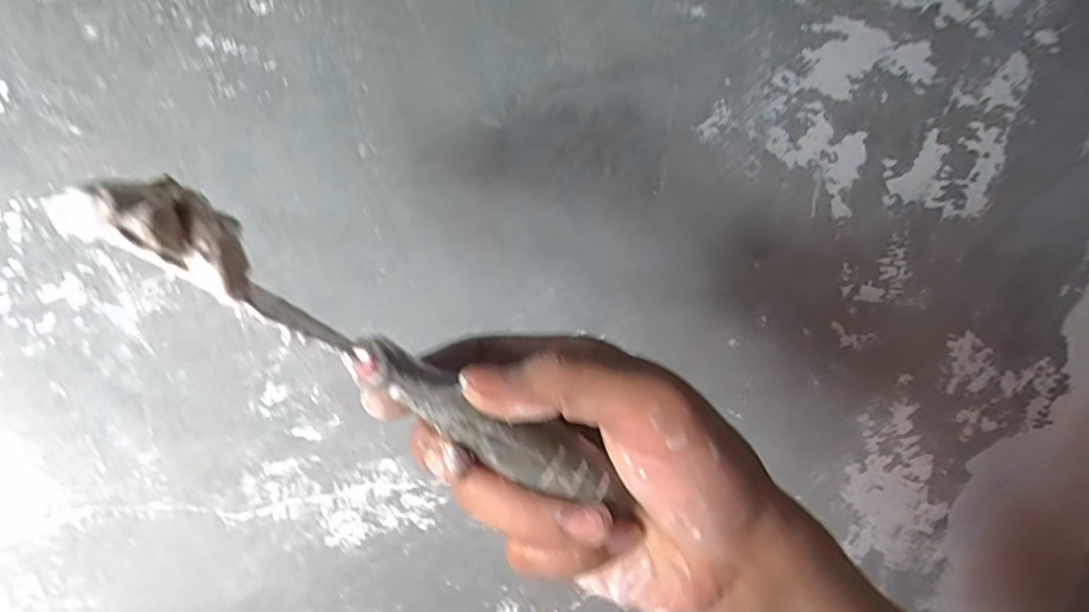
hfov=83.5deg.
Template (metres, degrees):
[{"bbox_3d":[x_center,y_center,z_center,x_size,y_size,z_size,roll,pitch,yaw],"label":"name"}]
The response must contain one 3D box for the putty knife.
[{"bbox_3d":[-0.052,0.016,0.191,0.181,0.021,0.022,34,16,-15],"label":"putty knife"}]

